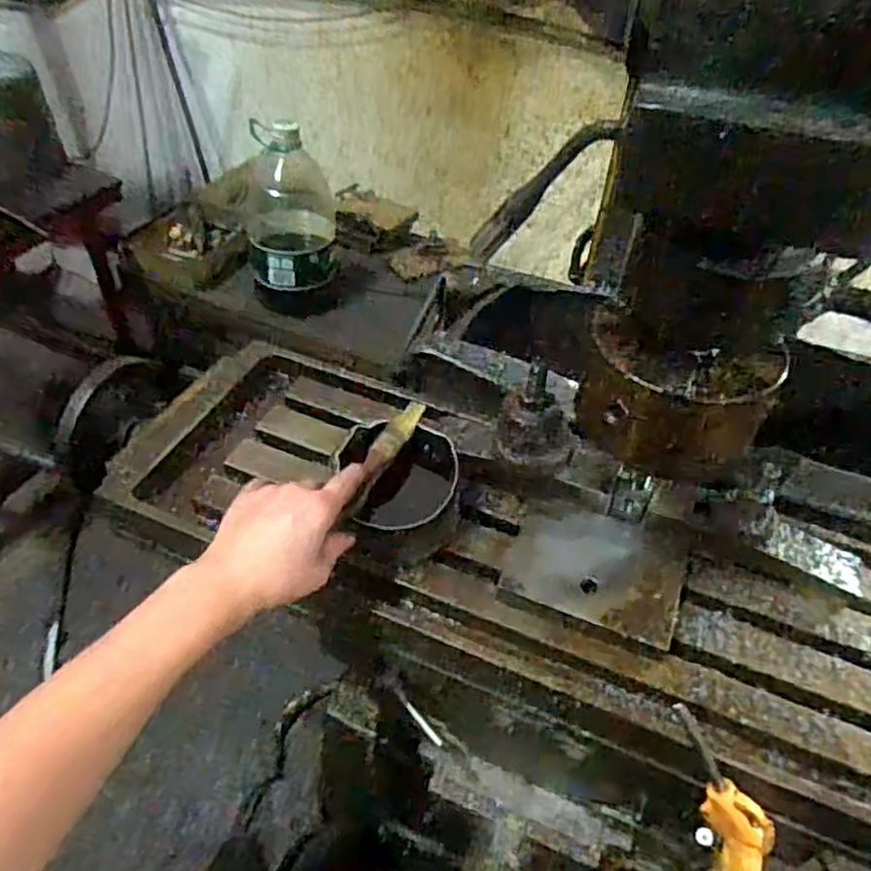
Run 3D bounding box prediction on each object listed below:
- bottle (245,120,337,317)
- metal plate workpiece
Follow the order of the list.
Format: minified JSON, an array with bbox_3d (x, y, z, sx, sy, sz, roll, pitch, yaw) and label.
[{"bbox_3d":[-0.310,-0.438,1.447,0.188,0.355,0.148,12,46,7],"label":"bottle"},{"bbox_3d":[0.126,0.100,0.558,0.130,0.019,0.105,18,47,12],"label":"metal plate workpiece"}]

